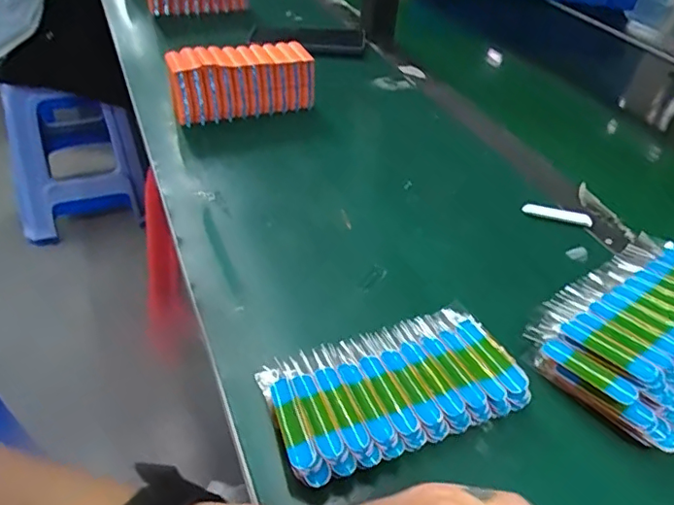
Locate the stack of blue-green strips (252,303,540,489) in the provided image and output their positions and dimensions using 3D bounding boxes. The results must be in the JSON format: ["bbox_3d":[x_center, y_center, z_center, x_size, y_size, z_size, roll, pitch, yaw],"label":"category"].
[{"bbox_3d":[0.035,0.080,0.357,0.152,0.021,0.089,-14,44,-20],"label":"stack of blue-green strips"}]

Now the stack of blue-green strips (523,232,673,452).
[{"bbox_3d":[0.215,0.052,0.389,0.163,0.049,0.108,-27,50,-32],"label":"stack of blue-green strips"}]

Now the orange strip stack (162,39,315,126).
[{"bbox_3d":[-0.106,-0.186,0.619,0.152,0.060,0.070,-13,44,-20],"label":"orange strip stack"}]

